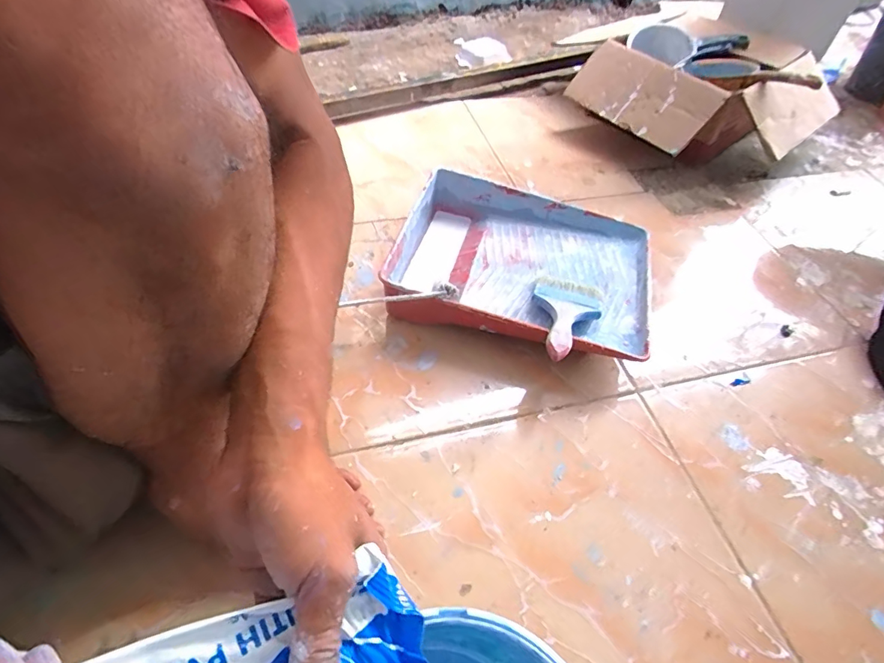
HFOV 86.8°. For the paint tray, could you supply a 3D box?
[{"bbox_3d":[0.120,-0.096,0.696,0.356,0.078,0.292,14,51,6],"label":"paint tray"}]

